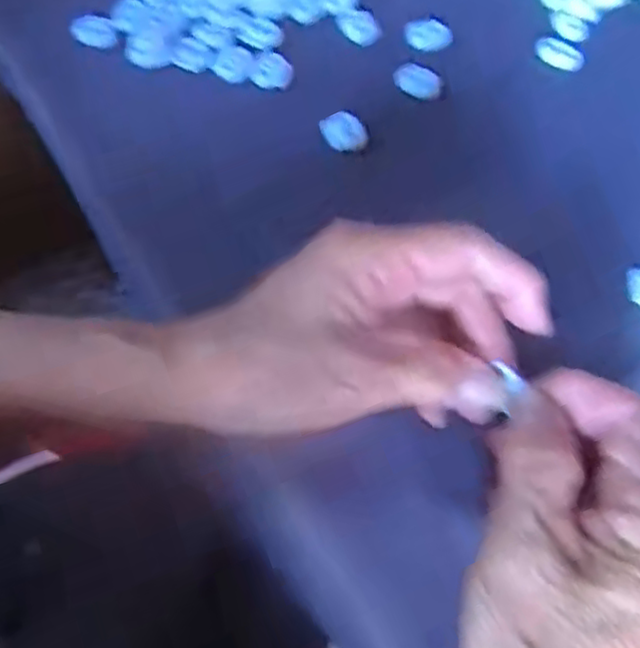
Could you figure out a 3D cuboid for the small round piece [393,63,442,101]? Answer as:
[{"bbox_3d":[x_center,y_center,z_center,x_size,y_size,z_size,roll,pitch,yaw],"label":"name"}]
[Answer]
[{"bbox_3d":[0.054,-0.135,0.374,0.026,0.004,0.020,16,67,5],"label":"small round piece"}]

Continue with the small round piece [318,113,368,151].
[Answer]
[{"bbox_3d":[0.013,-0.102,0.360,0.021,0.010,0.021,1,66,-2],"label":"small round piece"}]

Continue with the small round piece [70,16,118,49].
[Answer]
[{"bbox_3d":[-0.129,-0.166,0.384,0.023,0.014,0.014,-15,67,-9],"label":"small round piece"}]

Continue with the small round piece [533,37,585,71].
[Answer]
[{"bbox_3d":[0.136,-0.153,0.386,0.028,0.004,0.017,29,68,10],"label":"small round piece"}]

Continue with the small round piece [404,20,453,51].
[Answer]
[{"bbox_3d":[0.062,-0.166,0.389,0.026,0.004,0.021,1,66,-2],"label":"small round piece"}]

